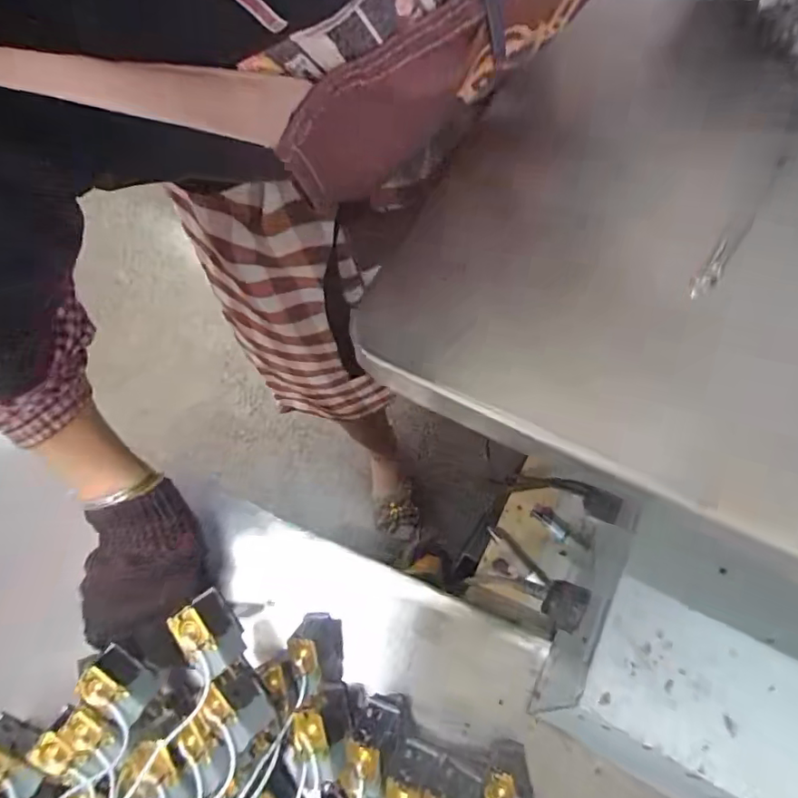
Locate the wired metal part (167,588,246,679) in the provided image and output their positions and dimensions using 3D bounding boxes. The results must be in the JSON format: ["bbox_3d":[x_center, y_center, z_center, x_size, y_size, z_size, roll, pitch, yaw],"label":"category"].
[{"bbox_3d":[-0.133,0.164,0.389,0.033,0.026,0.052,-36,73,-13],"label":"wired metal part"}]

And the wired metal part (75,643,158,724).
[{"bbox_3d":[-0.202,0.207,0.399,0.045,0.027,0.031,28,71,11],"label":"wired metal part"}]

